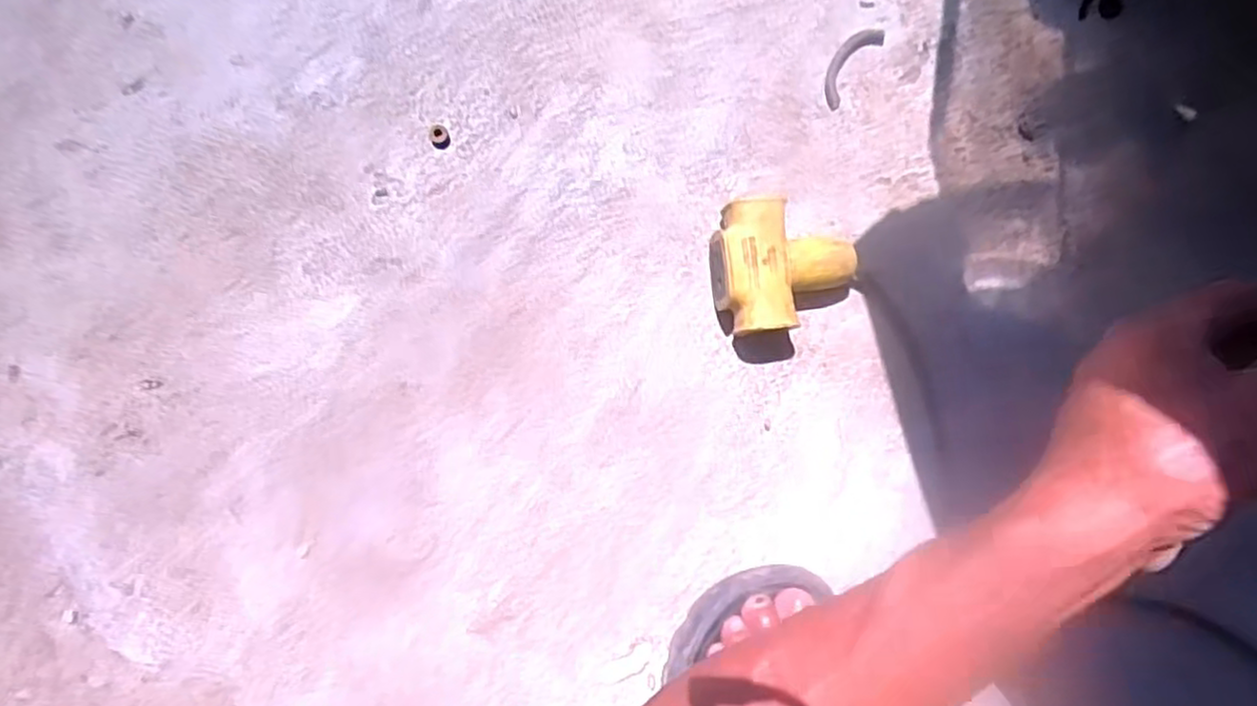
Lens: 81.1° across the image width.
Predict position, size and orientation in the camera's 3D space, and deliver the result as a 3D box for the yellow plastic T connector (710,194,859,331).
[{"bbox_3d":[0.098,-0.057,0.469,0.088,0.045,0.080,0,93,4],"label":"yellow plastic T connector"}]

